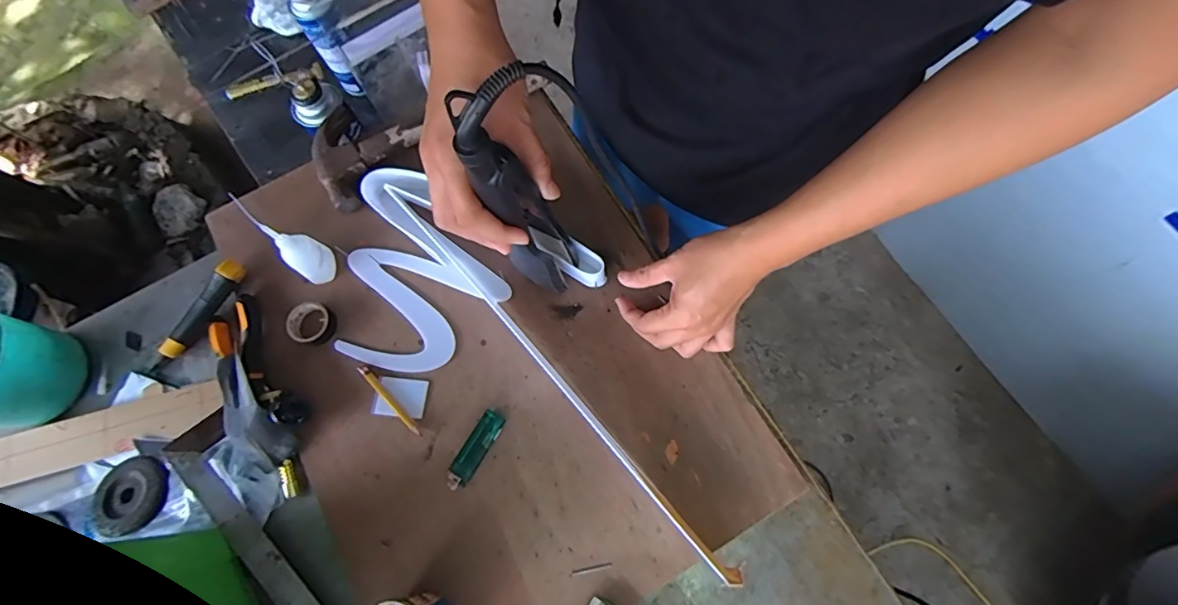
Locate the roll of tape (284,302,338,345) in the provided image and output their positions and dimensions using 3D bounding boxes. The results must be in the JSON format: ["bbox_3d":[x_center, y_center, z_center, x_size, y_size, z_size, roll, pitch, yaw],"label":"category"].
[{"bbox_3d":[-0.298,0.022,0.543,0.047,0.014,0.045,-1,72,2],"label":"roll of tape"}]

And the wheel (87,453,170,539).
[{"bbox_3d":[-0.468,0.195,0.516,0.077,0.015,0.076,30,75,11],"label":"wheel"}]

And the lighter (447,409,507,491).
[{"bbox_3d":[-0.114,0.146,0.506,0.026,0.008,0.078,31,75,11],"label":"lighter"}]

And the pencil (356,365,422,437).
[{"bbox_3d":[-0.205,0.100,0.522,0.009,0.009,0.095,-43,76,-11],"label":"pencil"}]

